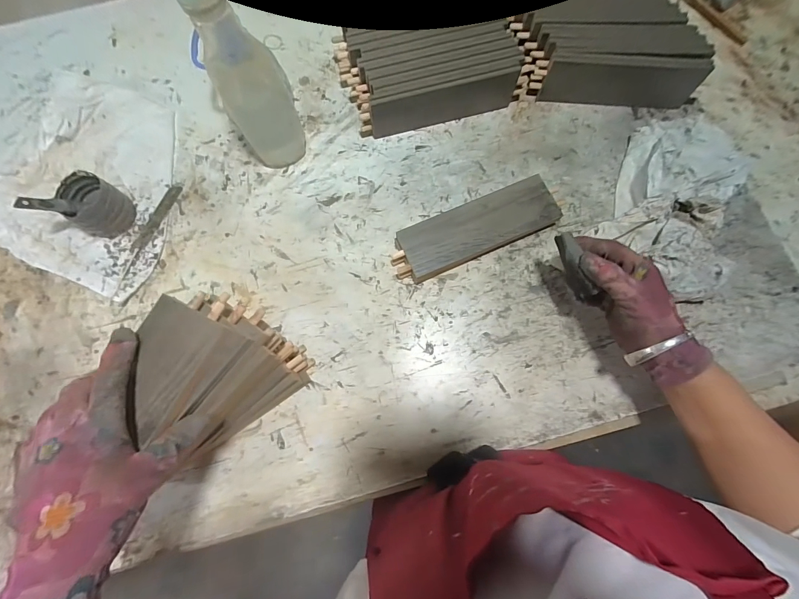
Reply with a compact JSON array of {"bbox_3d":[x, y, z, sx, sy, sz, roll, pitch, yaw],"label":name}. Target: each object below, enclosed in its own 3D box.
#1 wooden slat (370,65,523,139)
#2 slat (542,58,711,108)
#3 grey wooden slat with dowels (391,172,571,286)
[{"bbox_3d":[0.062,-0.268,0.490,0.203,0.065,0.013,-16,78,-3],"label":"wooden slat"},{"bbox_3d":[0.309,-0.300,0.497,0.208,0.065,0.017,2,78,1],"label":"slat"},{"bbox_3d":[0.097,-0.089,0.462,0.219,0.035,0.071,-24,78,-4],"label":"grey wooden slat with dowels"}]

